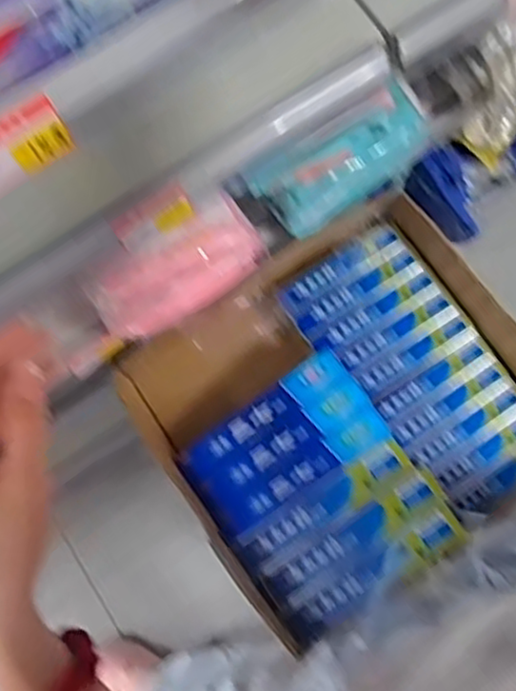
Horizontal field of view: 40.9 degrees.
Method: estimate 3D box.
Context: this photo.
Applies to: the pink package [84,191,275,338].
[{"bbox_3d":[-0.082,-0.078,0.720,0.185,0.095,0.066,-38,82,-8],"label":"pink package"}]

